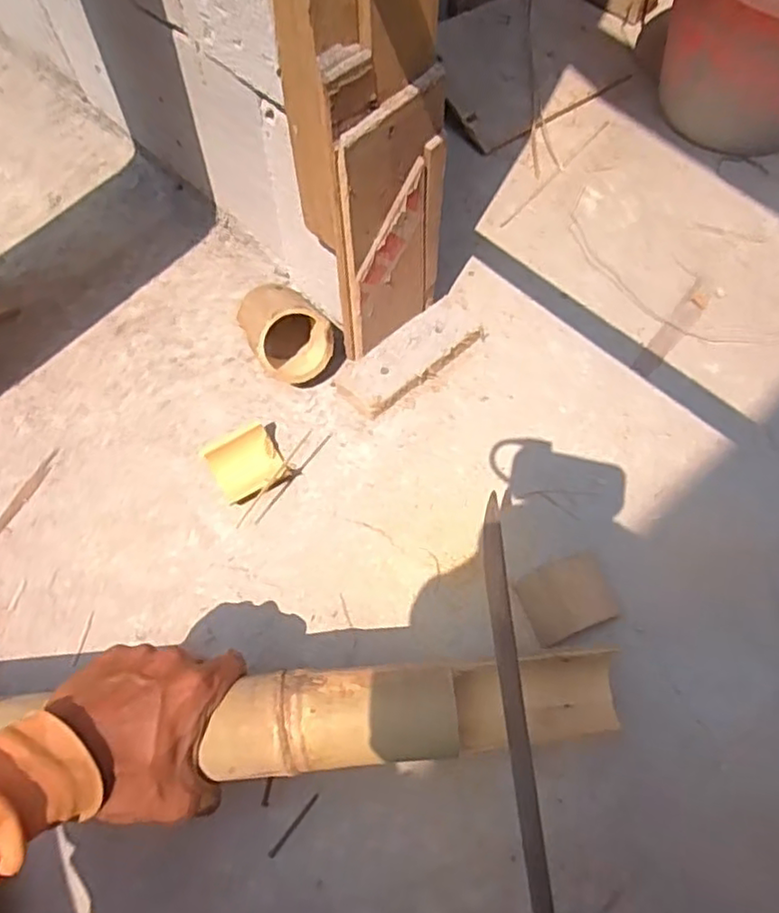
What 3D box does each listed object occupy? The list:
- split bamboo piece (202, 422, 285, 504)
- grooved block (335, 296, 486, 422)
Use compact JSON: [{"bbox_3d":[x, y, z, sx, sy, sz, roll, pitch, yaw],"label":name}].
[{"bbox_3d":[-0.132,0.006,0.597,0.061,0.032,0.049,-31,68,-14],"label":"split bamboo piece"},{"bbox_3d":[0.021,-0.097,0.645,0.152,0.032,0.059,-36,69,-16],"label":"grooved block"}]

